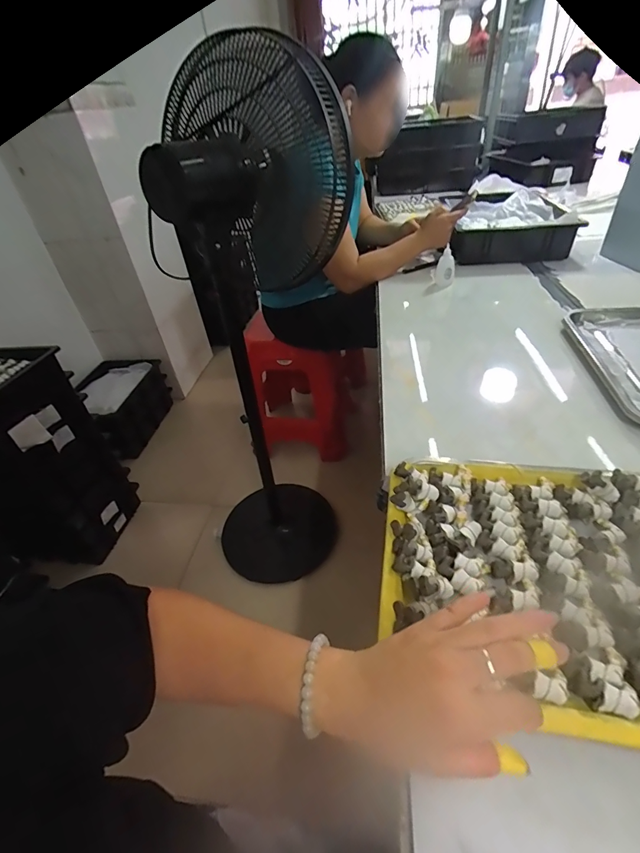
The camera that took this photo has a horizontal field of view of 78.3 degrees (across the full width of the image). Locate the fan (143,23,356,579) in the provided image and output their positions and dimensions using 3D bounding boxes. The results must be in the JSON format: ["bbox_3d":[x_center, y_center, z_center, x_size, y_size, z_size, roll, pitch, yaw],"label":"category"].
[{"bbox_3d":[-0.155,-0.107,1.041,0.451,1.273,0.301,-20,41,-15],"label":"fan"}]

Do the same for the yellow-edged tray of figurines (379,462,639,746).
[{"bbox_3d":[0.236,0.131,0.359,0.350,0.036,0.252,2,40,11],"label":"yellow-edged tray of figurines"}]

